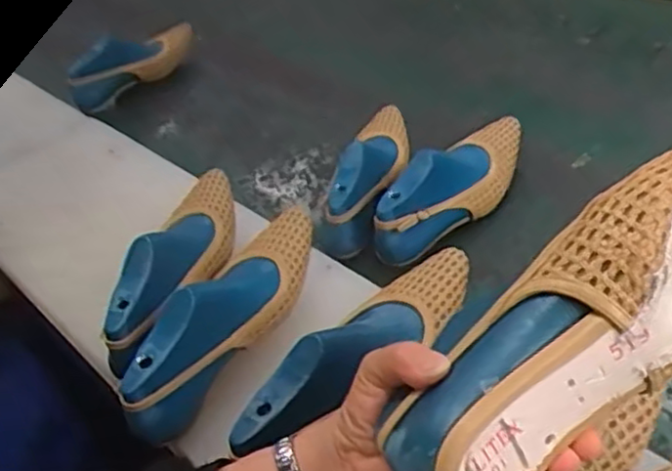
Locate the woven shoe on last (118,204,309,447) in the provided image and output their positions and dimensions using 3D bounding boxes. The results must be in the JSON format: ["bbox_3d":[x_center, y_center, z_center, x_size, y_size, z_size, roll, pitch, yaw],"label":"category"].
[{"bbox_3d":[-0.092,0.059,0.584,0.074,0.074,0.249,10,43,20],"label":"woven shoe on last"}]

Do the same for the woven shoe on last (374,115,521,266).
[{"bbox_3d":[0.137,-0.060,0.776,0.073,0.093,0.248,25,49,33],"label":"woven shoe on last"}]

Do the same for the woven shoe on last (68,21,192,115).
[{"bbox_3d":[-0.298,-0.263,1.010,0.080,0.069,0.189,22,48,31],"label":"woven shoe on last"}]

